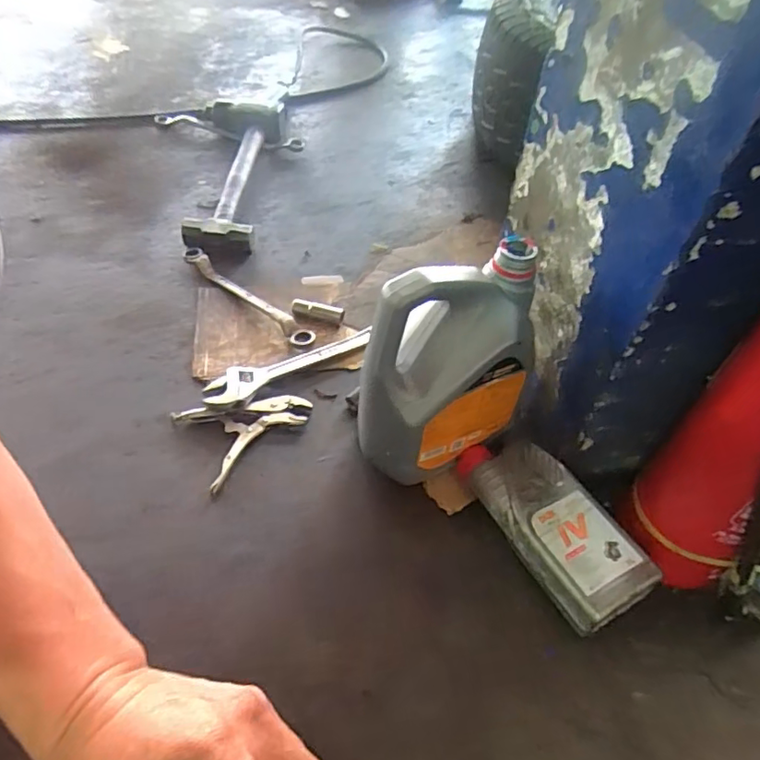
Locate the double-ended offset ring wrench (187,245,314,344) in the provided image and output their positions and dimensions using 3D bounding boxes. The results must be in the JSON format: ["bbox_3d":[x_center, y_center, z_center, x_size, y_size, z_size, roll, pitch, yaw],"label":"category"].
[{"bbox_3d":[-0.211,-0.134,0.905,0.295,0.023,0.029,35,57,24],"label":"double-ended offset ring wrench"}]

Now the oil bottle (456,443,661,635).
[{"bbox_3d":[0.192,0.161,0.651,0.108,0.057,0.225,-22,54,-20],"label":"oil bottle"}]

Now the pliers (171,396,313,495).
[{"bbox_3d":[-0.171,0.055,0.751,0.159,0.019,0.120,-29,57,-24],"label":"pliers"}]

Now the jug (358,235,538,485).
[{"bbox_3d":[0.076,0.004,0.641,0.192,0.272,0.096,-24,57,-22],"label":"jug"}]

